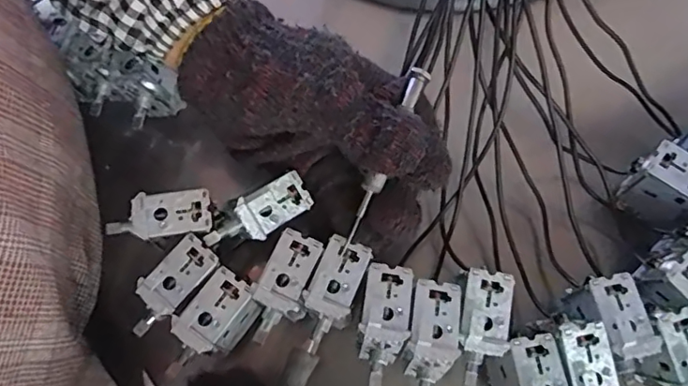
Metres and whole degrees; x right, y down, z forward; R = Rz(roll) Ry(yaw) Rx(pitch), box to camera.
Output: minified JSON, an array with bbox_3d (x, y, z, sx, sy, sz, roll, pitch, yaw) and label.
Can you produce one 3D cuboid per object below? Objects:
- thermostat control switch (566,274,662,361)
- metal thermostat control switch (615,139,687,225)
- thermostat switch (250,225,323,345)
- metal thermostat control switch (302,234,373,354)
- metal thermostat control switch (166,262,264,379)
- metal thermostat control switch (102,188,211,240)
[{"bbox_3d":[0.130,0.062,0.260,0.025,0.029,0.037,-14,69,-5],"label":"thermostat control switch"},{"bbox_3d":[0.177,-0.003,0.293,0.038,0.051,0.022,41,75,15],"label":"metal thermostat control switch"},{"bbox_3d":[-0.029,0.047,0.260,0.024,0.018,0.055,20,84,8],"label":"thermostat switch"},{"bbox_3d":[-0.006,0.050,0.259,0.022,0.015,0.055,19,75,8],"label":"metal thermostat control switch"},{"bbox_3d":[-0.065,0.065,0.263,0.025,0.032,0.051,36,73,13],"label":"metal thermostat control switch"},{"bbox_3d":[-0.093,0.011,0.269,0.049,0.007,0.022,-7,69,-2],"label":"metal thermostat control switch"}]

